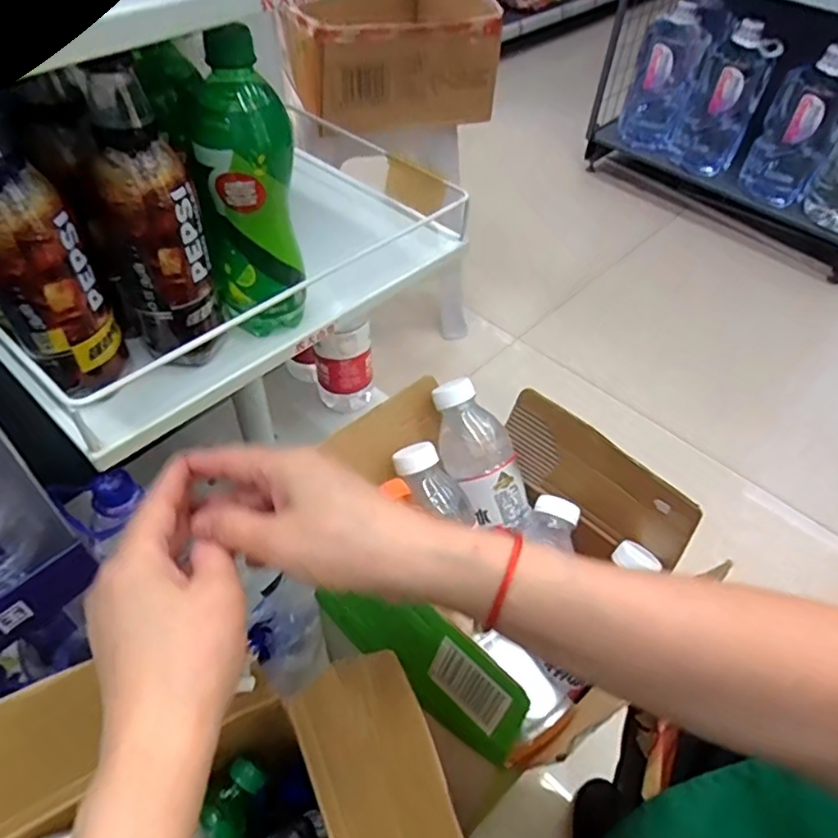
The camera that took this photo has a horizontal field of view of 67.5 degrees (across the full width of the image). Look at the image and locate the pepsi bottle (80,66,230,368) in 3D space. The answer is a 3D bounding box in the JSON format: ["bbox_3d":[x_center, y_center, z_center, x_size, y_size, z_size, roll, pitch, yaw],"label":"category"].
[{"bbox_3d":[-0.184,-0.130,0.436,0.063,0.200,0.058,-22,55,-20],"label":"pepsi bottle"}]

